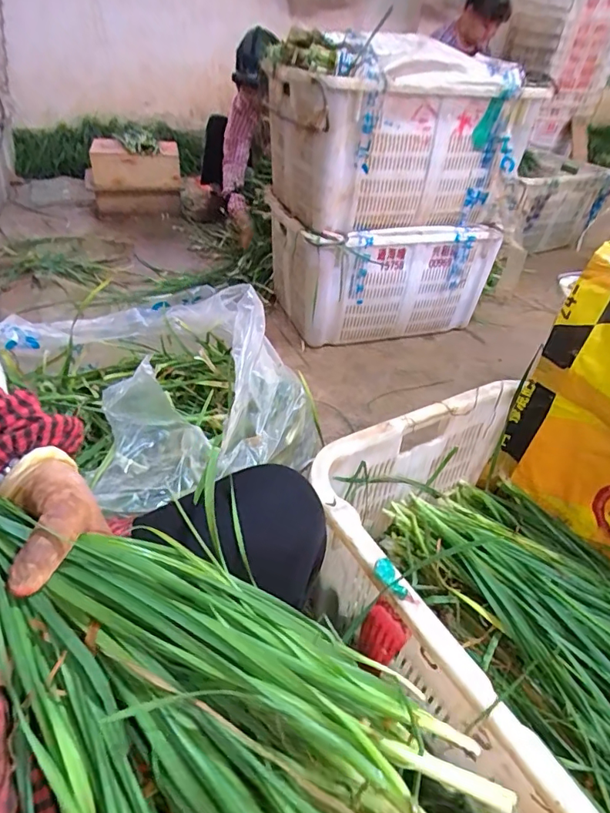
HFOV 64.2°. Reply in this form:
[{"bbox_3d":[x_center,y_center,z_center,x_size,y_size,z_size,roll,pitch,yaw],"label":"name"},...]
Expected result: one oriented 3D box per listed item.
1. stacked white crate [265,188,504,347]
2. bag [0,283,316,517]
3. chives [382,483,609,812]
[{"bbox_3d":[0.224,-0.448,1.582,0.610,0.366,0.415,-10,41,-19],"label":"stacked white crate"},{"bbox_3d":[-0.219,-0.066,0.757,0.299,0.201,0.478,-29,50,-35],"label":"bag"},{"bbox_3d":[0.375,0.309,0.639,0.338,0.100,0.601,-17,44,-26],"label":"chives"}]

